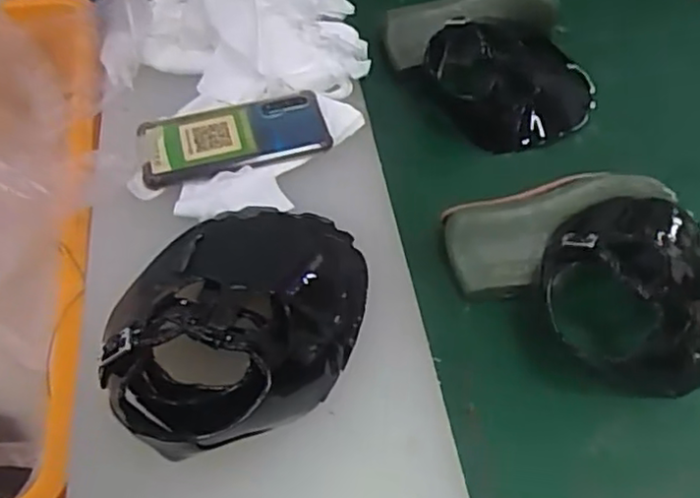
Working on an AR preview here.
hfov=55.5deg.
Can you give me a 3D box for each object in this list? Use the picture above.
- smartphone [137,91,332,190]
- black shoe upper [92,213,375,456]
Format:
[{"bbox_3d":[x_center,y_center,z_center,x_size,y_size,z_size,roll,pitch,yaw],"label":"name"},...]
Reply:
[{"bbox_3d":[-0.100,-0.099,0.581,0.158,0.012,0.077,-13,53,-10],"label":"smartphone"},{"bbox_3d":[-0.071,0.041,0.449,0.146,0.076,0.213,9,53,6],"label":"black shoe upper"}]

